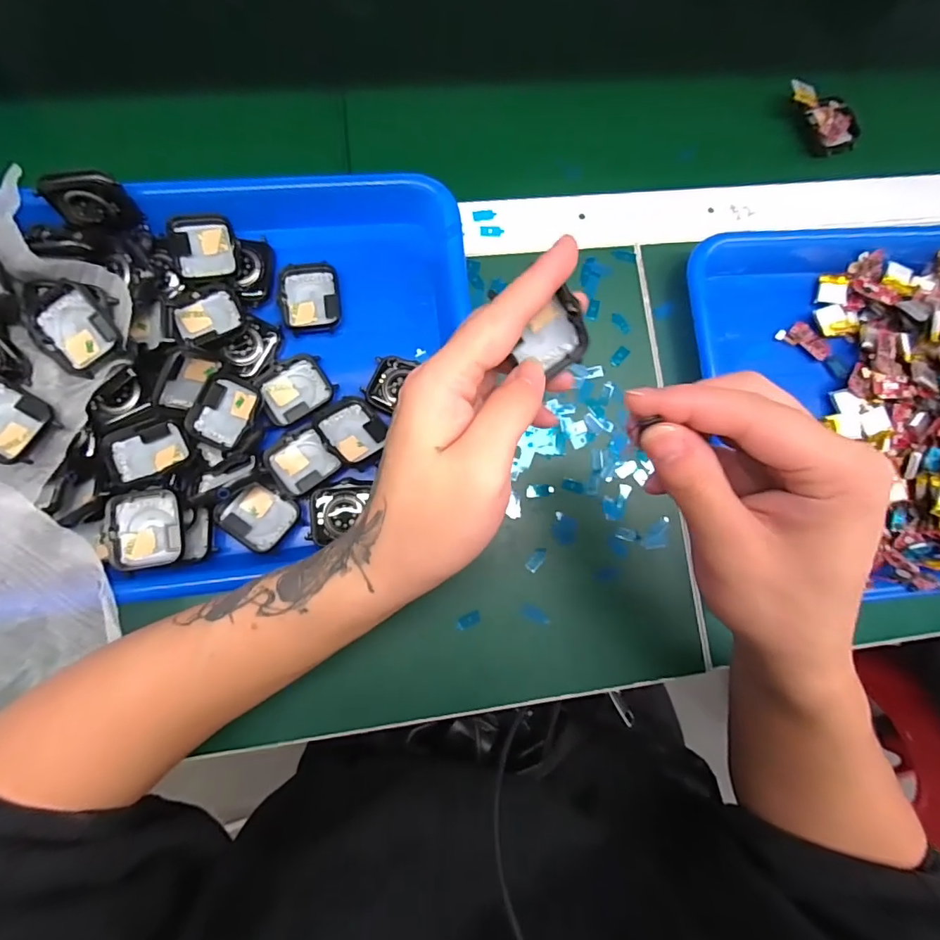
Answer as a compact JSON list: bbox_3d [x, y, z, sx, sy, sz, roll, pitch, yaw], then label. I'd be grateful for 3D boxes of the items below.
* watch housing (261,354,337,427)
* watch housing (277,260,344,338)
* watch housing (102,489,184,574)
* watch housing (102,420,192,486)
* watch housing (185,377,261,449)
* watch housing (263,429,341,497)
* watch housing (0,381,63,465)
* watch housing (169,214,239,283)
[{"bbox_3d":[-0.110,-0.050,0.310,0.043,0.010,0.037,-31,86,-8],"label":"watch housing"},{"bbox_3d":[-0.104,-0.112,0.318,0.037,0.008,0.044,-6,83,-5],"label":"watch housing"},{"bbox_3d":[-0.182,0.033,0.276,0.037,0.012,0.043,-11,84,-15],"label":"watch housing"},{"bbox_3d":[-0.188,-0.011,0.284,0.041,0.011,0.035,-19,81,-23],"label":"watch housing"},{"bbox_3d":[-0.148,-0.035,0.297,0.038,0.011,0.042,24,82,-1],"label":"watch housing"},{"bbox_3d":[-0.105,-0.006,0.305,0.038,0.007,0.035,-39,85,-25],"label":"watch housing"},{"bbox_3d":[-0.245,-0.025,0.257,0.045,0.015,0.036,25,82,-1],"label":"watch housing"},{"bbox_3d":[-0.164,-0.137,0.301,0.035,0.008,0.042,-11,84,-6],"label":"watch housing"}]

